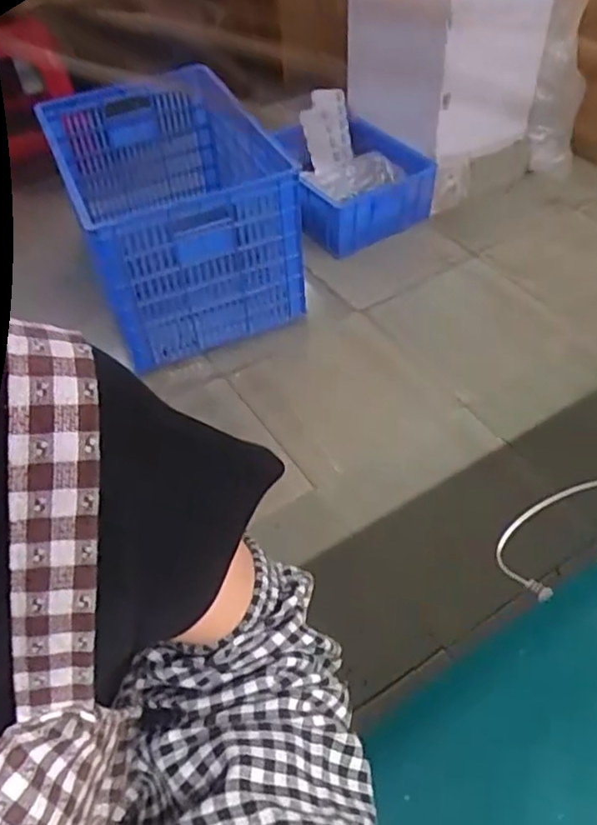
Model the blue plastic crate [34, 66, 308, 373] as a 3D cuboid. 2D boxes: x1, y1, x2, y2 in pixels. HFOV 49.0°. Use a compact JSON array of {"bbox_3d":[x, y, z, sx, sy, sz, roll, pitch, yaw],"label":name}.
[{"bbox_3d":[-0.331,-0.551,1.715,0.464,0.436,0.740,-21,50,-13],"label":"blue plastic crate"}]

